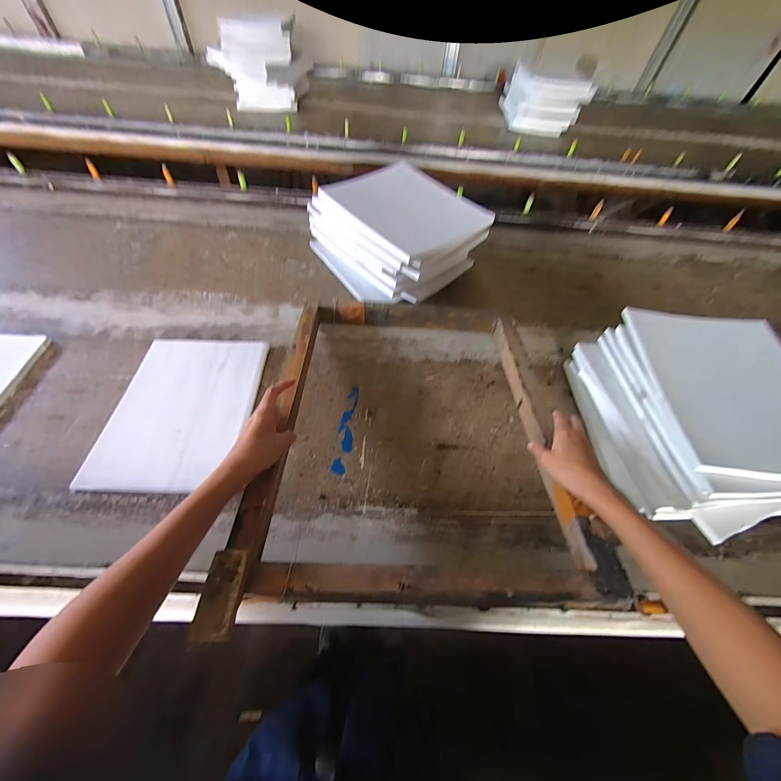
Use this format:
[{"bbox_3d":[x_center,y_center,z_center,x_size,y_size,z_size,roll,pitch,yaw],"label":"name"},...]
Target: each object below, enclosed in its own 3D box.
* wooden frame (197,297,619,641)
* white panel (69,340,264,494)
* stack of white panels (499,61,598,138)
[{"bbox_3d":[0.036,0.037,0.472,0.401,0.044,0.524,4,45,-3],"label":"wooden frame"},{"bbox_3d":[-0.327,0.026,0.525,0.202,0.013,0.271,3,57,-2],"label":"white panel"},{"bbox_3d":[0.611,-1.171,1.310,0.282,0.153,0.302,4,57,-2],"label":"stack of white panels"}]

